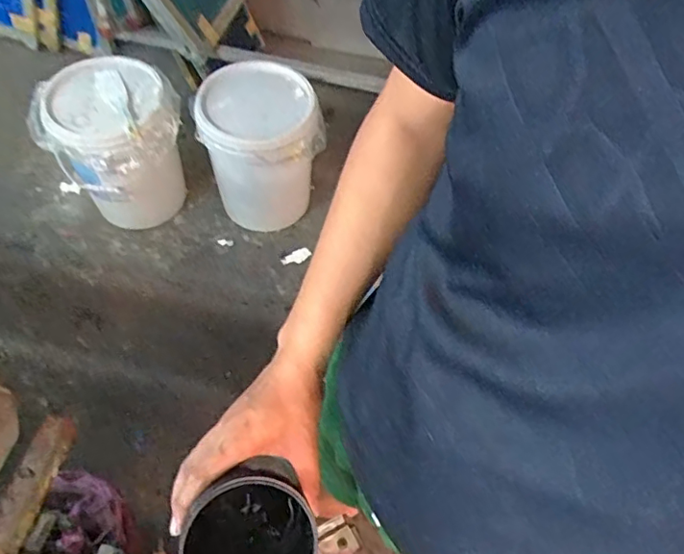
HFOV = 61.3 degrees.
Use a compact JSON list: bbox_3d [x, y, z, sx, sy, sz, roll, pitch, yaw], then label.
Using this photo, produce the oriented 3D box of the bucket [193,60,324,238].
[{"bbox_3d":[-0.209,-0.341,1.614,0.305,0.421,0.298,-7,54,-4],"label":"bucket"}]

